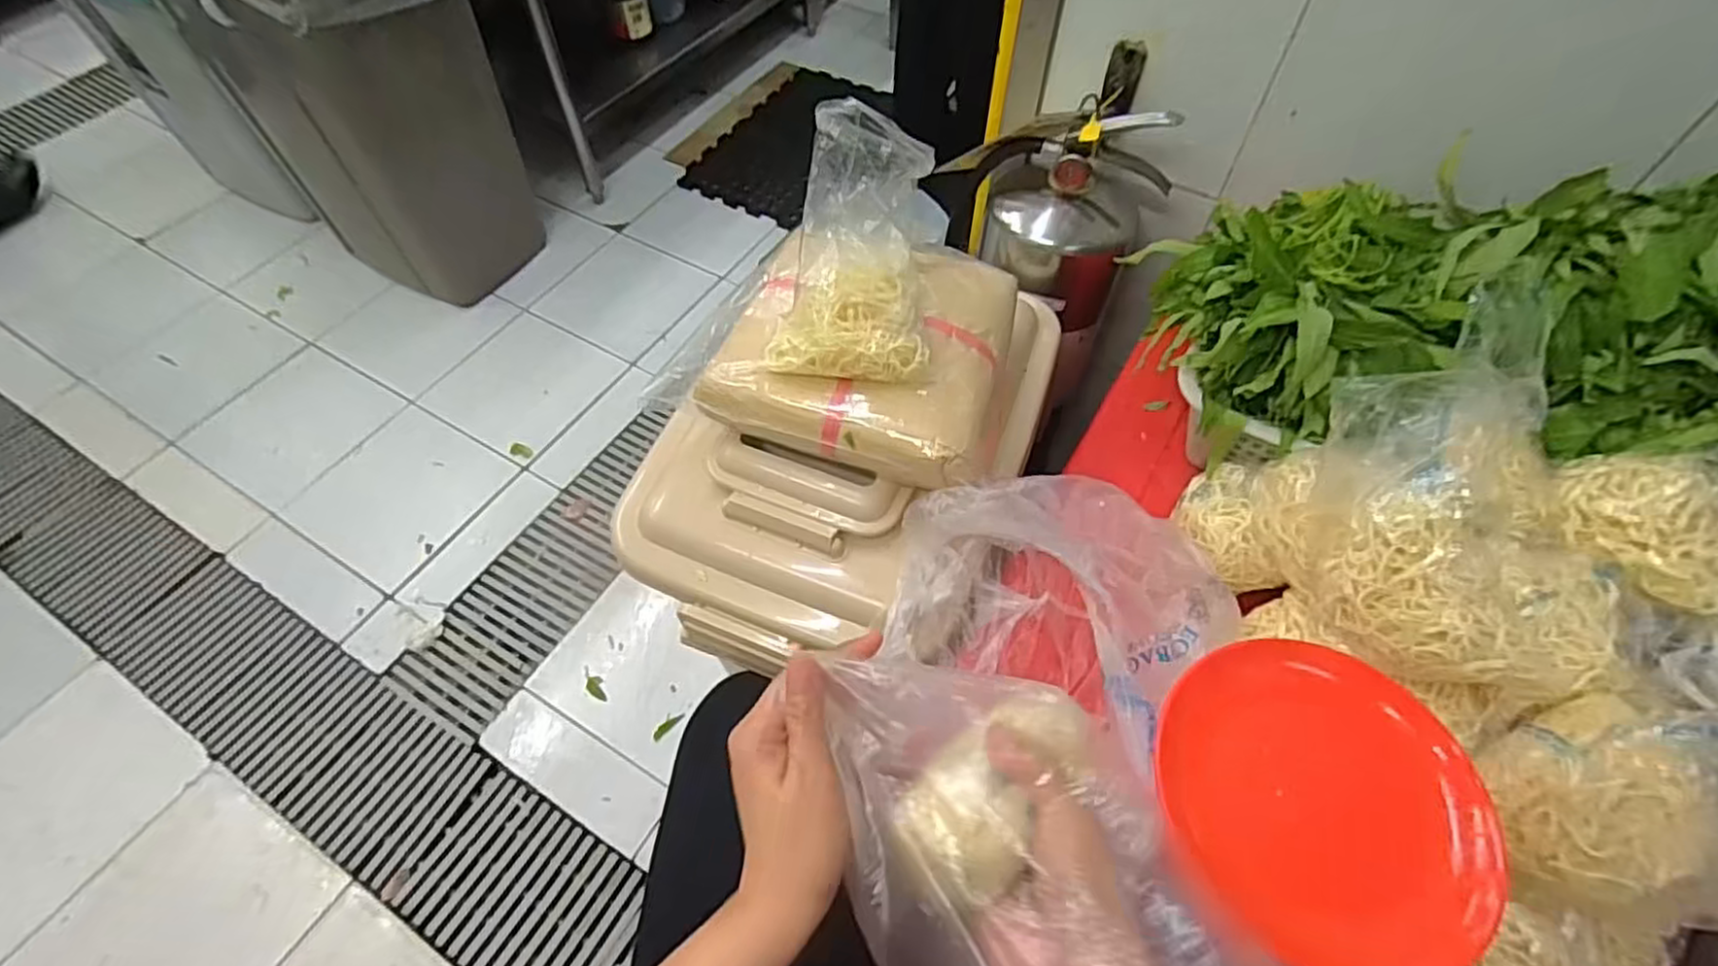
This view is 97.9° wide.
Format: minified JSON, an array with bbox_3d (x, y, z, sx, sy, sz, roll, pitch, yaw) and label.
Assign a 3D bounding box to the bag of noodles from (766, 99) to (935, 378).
[{"bbox_3d":[-0.001,-0.177,0.571,0.111,0.049,0.191,6,92,3],"label":"bag of noodles"}]

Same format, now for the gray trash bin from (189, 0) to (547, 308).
[{"bbox_3d":[-0.905,-0.743,1.392,0.441,0.805,0.360,30,61,18],"label":"gray trash bin"}]

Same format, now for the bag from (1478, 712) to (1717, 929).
[{"bbox_3d":[0.410,0.156,0.360,0.077,0.161,0.097,-1,57,0],"label":"bag"}]

